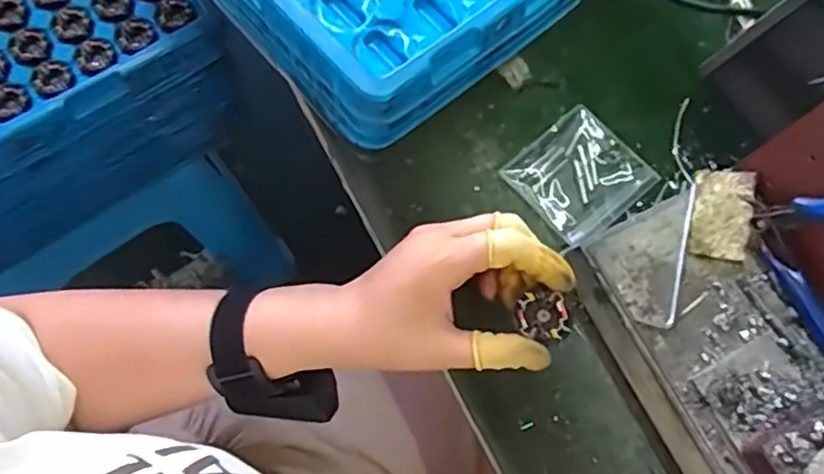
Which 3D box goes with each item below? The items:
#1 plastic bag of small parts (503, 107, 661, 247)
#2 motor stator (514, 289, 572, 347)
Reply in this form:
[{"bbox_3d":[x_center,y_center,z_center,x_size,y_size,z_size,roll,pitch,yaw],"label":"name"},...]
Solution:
[{"bbox_3d":[0.109,-0.040,0.416,0.077,0.009,0.072,-39,78,-13],"label":"plastic bag of small parts"},{"bbox_3d":[0.070,0.042,0.338,0.026,0.010,0.025,27,76,7],"label":"motor stator"}]

